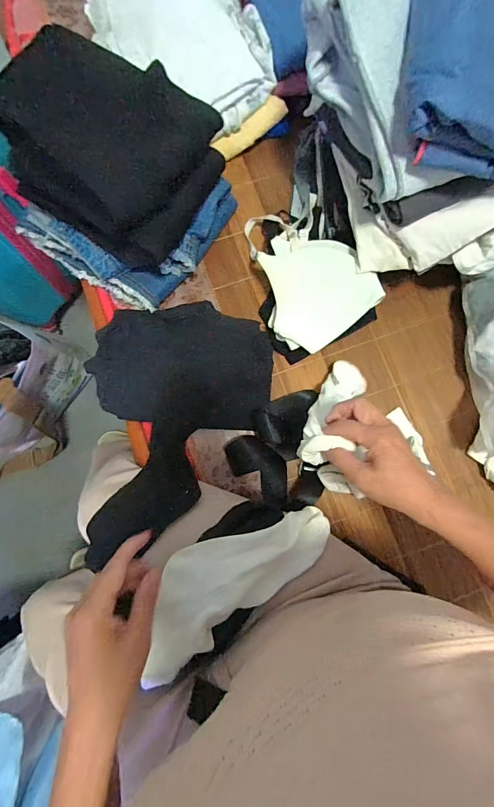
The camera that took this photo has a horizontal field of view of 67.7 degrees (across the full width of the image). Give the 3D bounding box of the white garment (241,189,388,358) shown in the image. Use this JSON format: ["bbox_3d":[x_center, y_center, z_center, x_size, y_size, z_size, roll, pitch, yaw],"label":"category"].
[{"bbox_3d":[0.089,-0.196,0.552,0.159,0.064,0.232,-21,82,-5],"label":"white garment"}]

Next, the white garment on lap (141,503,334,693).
[{"bbox_3d":[-0.010,0.183,0.394,0.248,0.036,0.101,-27,83,-19],"label":"white garment on lap"}]

